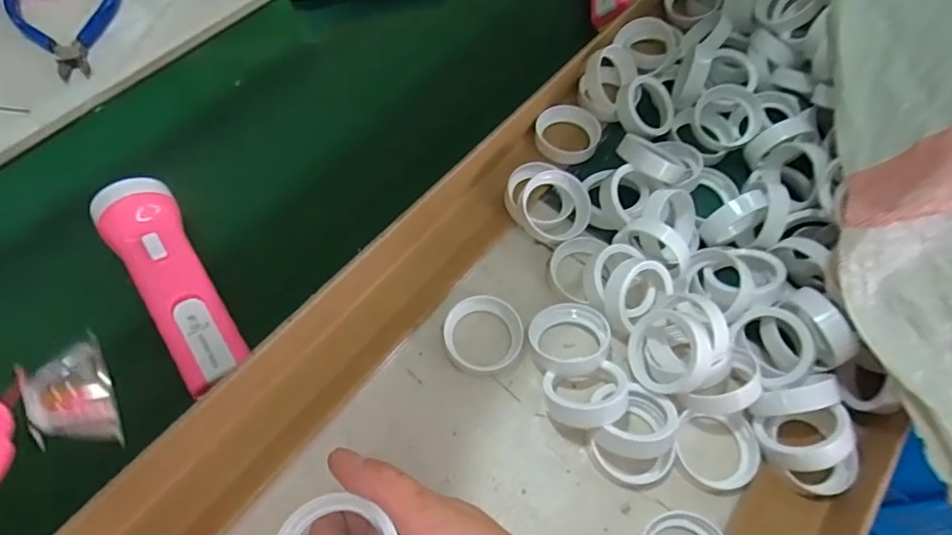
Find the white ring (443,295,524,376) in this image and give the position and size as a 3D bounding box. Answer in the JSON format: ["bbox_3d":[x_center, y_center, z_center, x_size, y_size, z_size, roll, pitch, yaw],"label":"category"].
[{"bbox_3d":[0.005,0.045,0.392,0.053,0.014,0.051,2,56,-3],"label":"white ring"}]

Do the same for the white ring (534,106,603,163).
[{"bbox_3d":[0.076,-0.111,0.480,0.054,0.018,0.049,23,58,11],"label":"white ring"}]

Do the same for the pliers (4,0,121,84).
[{"bbox_3d":[-0.376,-0.230,0.534,0.102,0.009,0.138,-25,61,-19],"label":"pliers"}]

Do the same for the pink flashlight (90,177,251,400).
[{"bbox_3d":[-0.203,0.009,0.391,0.052,0.042,0.168,-33,70,-20],"label":"pink flashlight"}]

